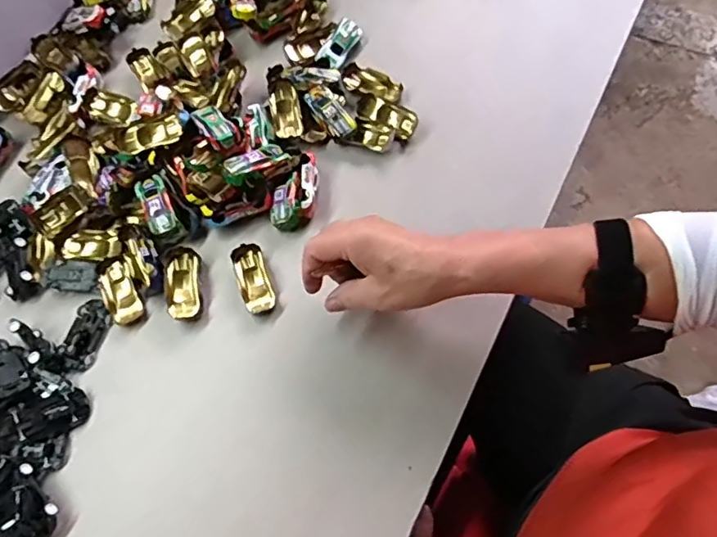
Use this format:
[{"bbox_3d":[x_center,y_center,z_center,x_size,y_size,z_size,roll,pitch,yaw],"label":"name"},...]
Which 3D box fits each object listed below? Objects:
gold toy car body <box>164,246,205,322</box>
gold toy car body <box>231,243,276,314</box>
[{"bbox_3d":[-0.156,0.014,0.490,0.030,0.020,0.064,-10,66,2],"label":"gold toy car body"},{"bbox_3d":[-0.094,0.010,0.487,0.027,0.019,0.061,-19,66,-2],"label":"gold toy car body"}]

